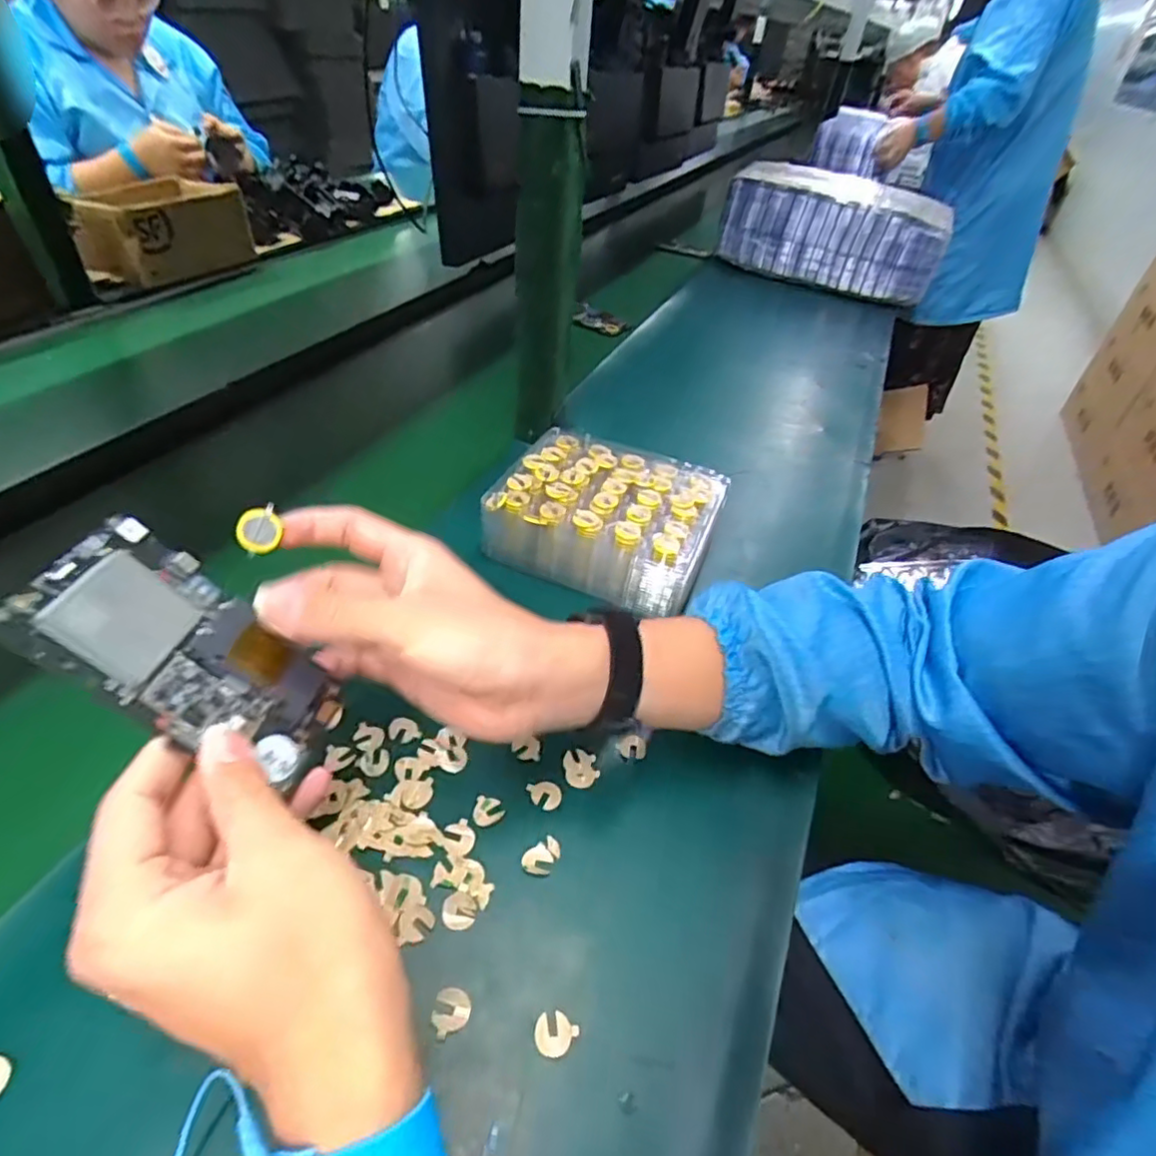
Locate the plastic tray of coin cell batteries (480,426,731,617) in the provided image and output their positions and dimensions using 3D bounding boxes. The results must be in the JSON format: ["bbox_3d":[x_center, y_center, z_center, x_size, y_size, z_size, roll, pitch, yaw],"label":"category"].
[{"bbox_3d":[0.026,-0.052,0.533,0.185,0.063,0.158,13,42,8],"label":"plastic tray of coin cell batteries"}]

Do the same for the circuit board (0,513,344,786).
[{"bbox_3d":[-0.158,0.035,0.263,0.005,0.123,0.064,-20,34,33],"label":"circuit board"}]

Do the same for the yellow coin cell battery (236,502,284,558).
[{"bbox_3d":[-0.159,-0.023,0.314,0.021,0.021,0.004,-24,15,-19],"label":"yellow coin cell battery"}]

